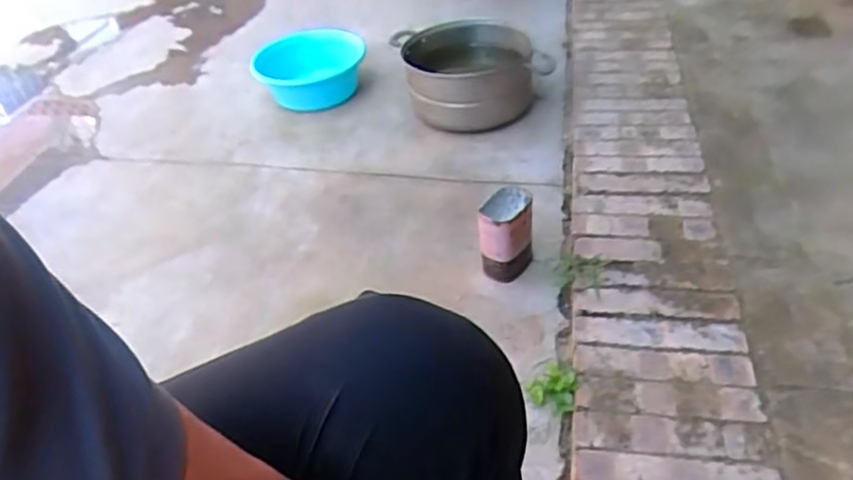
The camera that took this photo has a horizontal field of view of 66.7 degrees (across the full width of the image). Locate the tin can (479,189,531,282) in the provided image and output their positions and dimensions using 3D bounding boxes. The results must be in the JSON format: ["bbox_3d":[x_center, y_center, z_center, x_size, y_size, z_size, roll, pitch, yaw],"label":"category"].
[{"bbox_3d":[0.129,-0.010,1.049,0.081,0.123,0.100,2,43,10],"label":"tin can"}]

